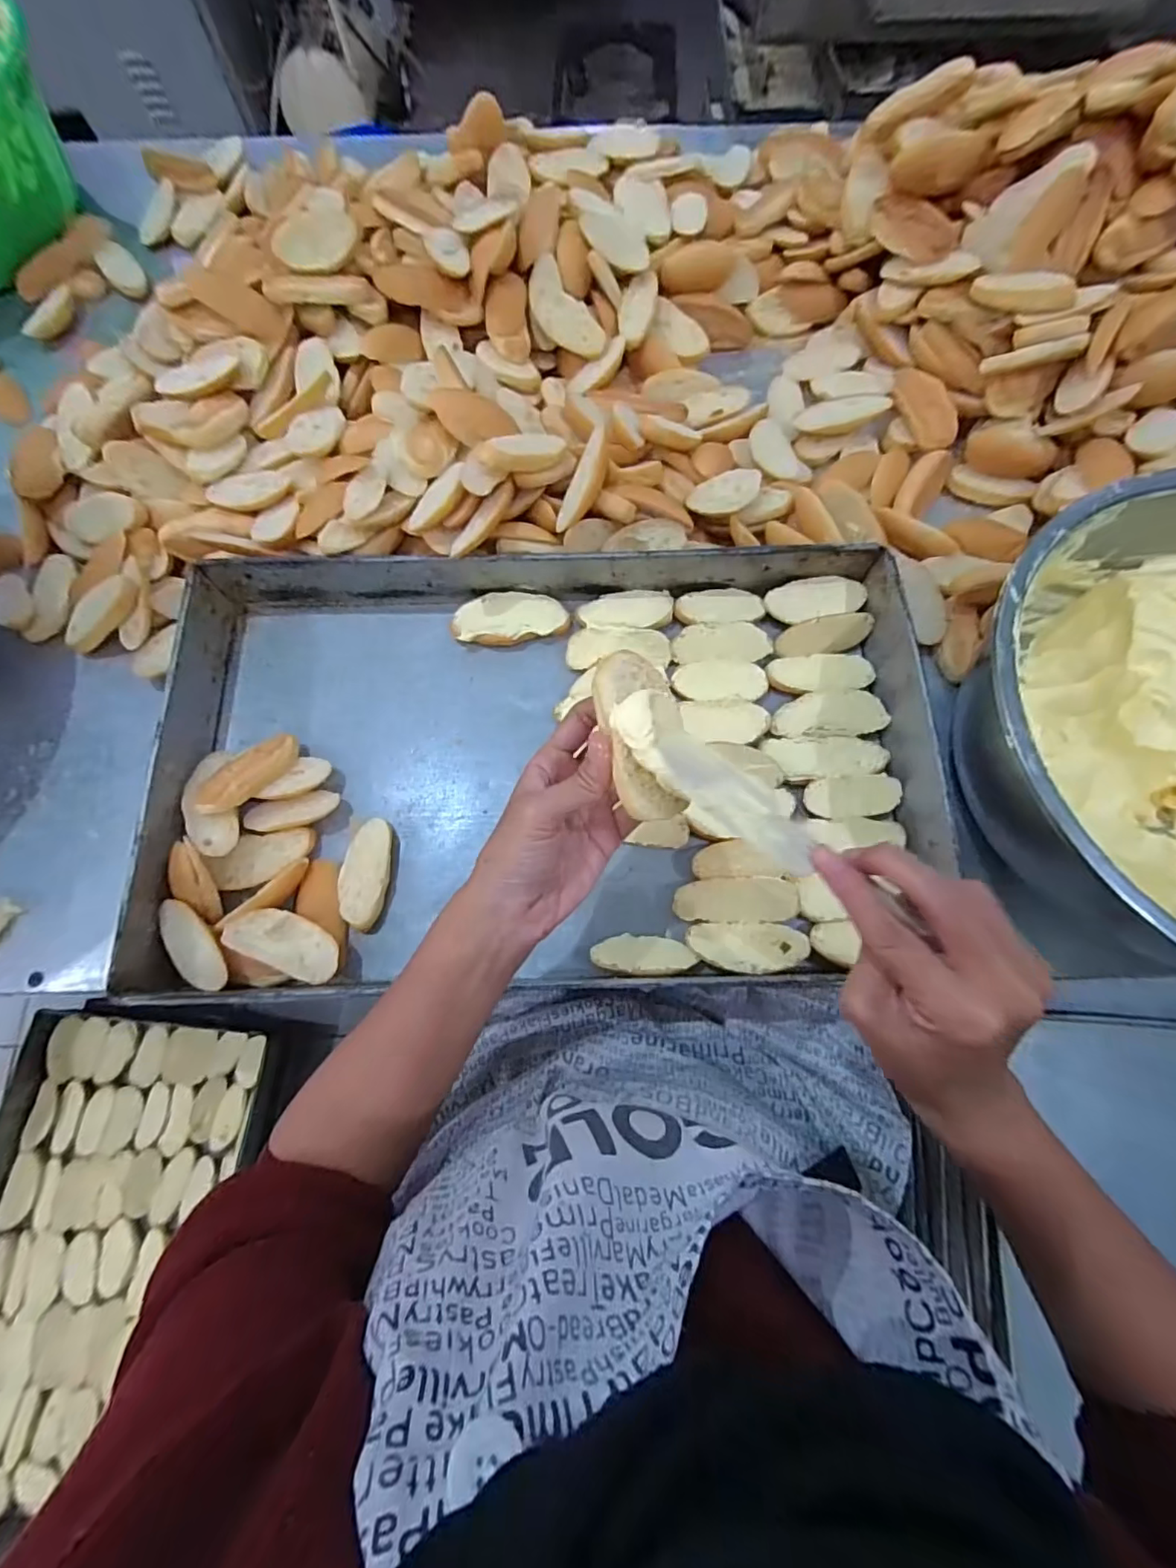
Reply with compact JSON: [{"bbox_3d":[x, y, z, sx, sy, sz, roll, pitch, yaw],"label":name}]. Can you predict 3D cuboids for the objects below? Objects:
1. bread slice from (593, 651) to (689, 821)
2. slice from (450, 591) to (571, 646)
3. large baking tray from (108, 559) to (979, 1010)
[{"bbox_3d":[0.031,-0.027,0.287,0.042,0.019,0.089,-3,77,-22],"label":"bread slice"},{"bbox_3d":[-0.072,-0.157,0.539,0.105,0.023,0.051,1,73,1],"label":"slice"},{"bbox_3d":[-0.035,-0.021,0.478,0.614,0.062,0.363,-2,74,1],"label":"large baking tray"}]

